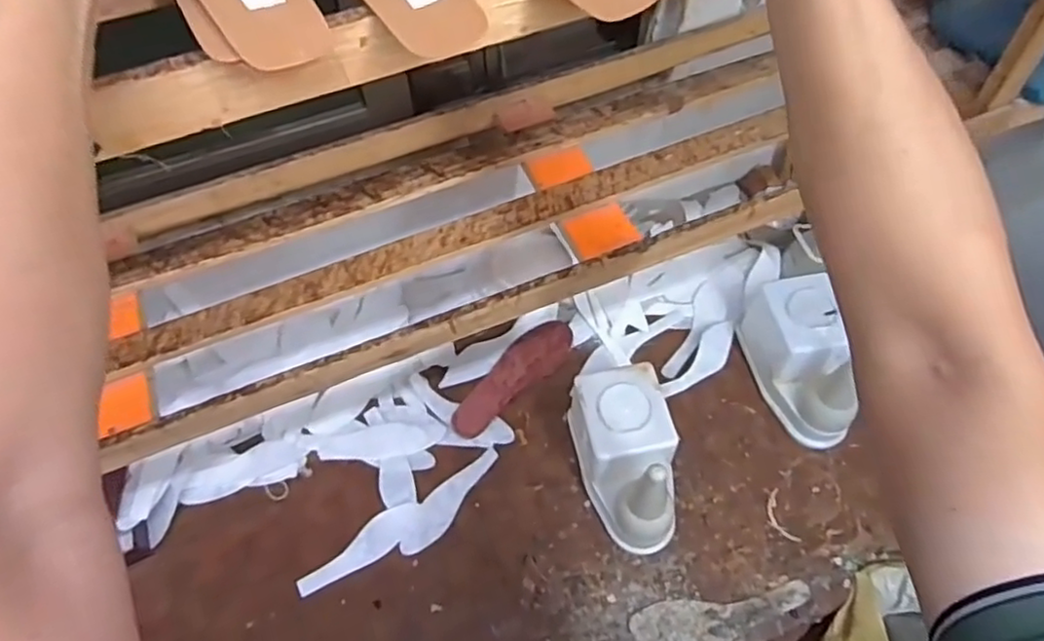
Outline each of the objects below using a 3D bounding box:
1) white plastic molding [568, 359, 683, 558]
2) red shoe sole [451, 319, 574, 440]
[{"bbox_3d":[0.130,0.157,0.788,0.102,0.169,0.190,-11,58,-5],"label":"white plastic molding"},{"bbox_3d":[-0.015,0.078,0.936,0.069,0.013,0.217,37,66,22],"label":"red shoe sole"}]

